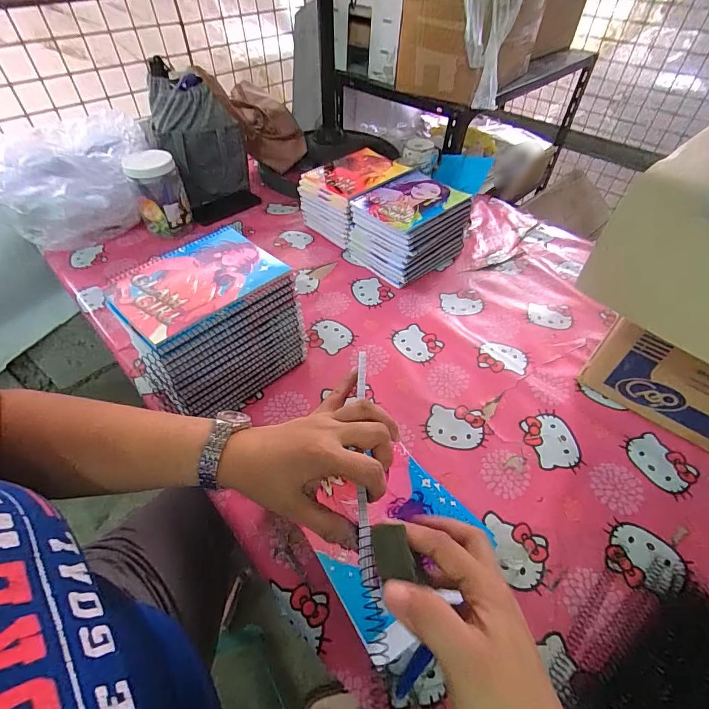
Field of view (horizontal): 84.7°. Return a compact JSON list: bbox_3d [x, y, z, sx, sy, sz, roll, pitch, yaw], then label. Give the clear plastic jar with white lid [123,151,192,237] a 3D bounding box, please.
[{"bbox_3d":[-0.416,-0.342,0.834,0.099,0.143,0.085,-20,52,-17],"label":"clear plastic jar with white lid"}]

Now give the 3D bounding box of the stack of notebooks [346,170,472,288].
[{"bbox_3d":[0.111,-0.259,0.794,0.197,0.119,0.167,-30,56,-24],"label":"stack of notebooks"}]

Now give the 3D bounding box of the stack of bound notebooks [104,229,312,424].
[{"bbox_3d":[-0.203,-0.038,0.565,0.157,0.174,0.201,37,58,27],"label":"stack of bound notebooks"}]

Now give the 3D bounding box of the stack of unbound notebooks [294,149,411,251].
[{"bbox_3d":[0.002,-0.353,0.878,0.202,0.123,0.155,-37,58,-28],"label":"stack of unbound notebooks"}]

